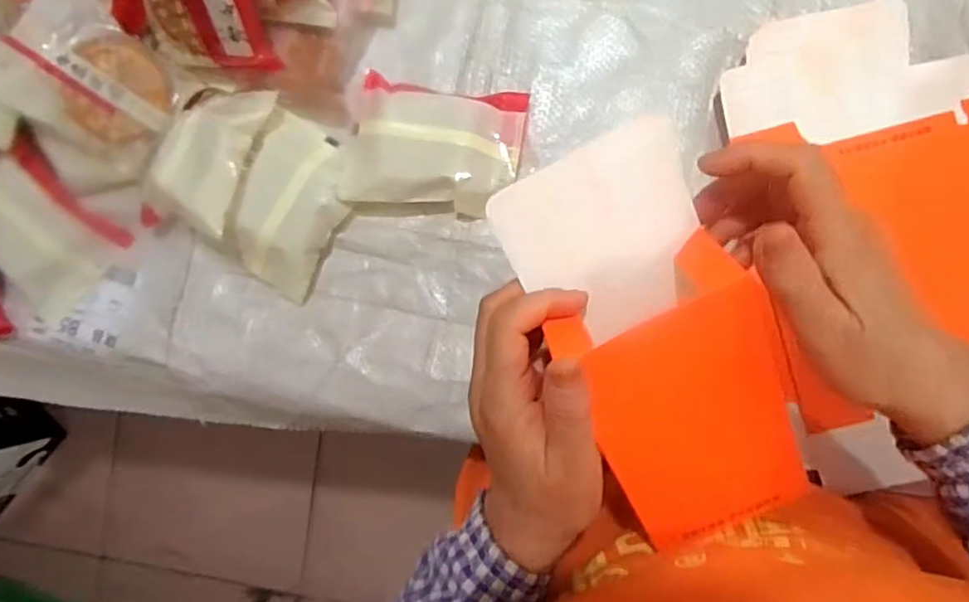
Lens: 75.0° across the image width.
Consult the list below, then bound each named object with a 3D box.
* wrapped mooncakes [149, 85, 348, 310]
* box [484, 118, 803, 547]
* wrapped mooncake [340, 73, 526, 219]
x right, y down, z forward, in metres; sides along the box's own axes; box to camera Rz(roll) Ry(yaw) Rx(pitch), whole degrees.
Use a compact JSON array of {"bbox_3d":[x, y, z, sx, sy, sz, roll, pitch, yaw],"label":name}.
[{"bbox_3d":[-0.169,-0.086,0.462,0.146,0.042,0.117,36,93,6],"label":"wrapped mooncakes"},{"bbox_3d":[0.094,0.027,0.315,0.101,0.034,0.219,-28,103,6],"label":"box"},{"bbox_3d":[-0.038,-0.111,0.453,0.128,0.034,0.094,10,90,7],"label":"wrapped mooncake"}]

